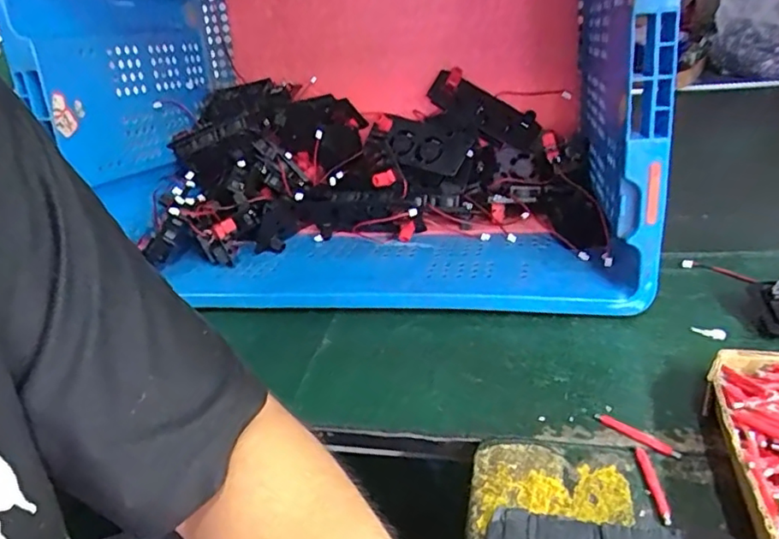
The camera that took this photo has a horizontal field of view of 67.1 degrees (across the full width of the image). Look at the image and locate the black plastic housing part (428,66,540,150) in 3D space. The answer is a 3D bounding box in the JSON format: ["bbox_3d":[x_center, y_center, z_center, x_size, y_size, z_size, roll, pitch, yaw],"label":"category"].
[{"bbox_3d":[0.120,-0.201,0.741,0.147,0.048,0.045,31,36,2],"label":"black plastic housing part"}]

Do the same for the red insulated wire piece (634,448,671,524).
[{"bbox_3d":[0.162,0.131,0.359,0.007,0.004,0.057,-4,29,7],"label":"red insulated wire piece"}]

